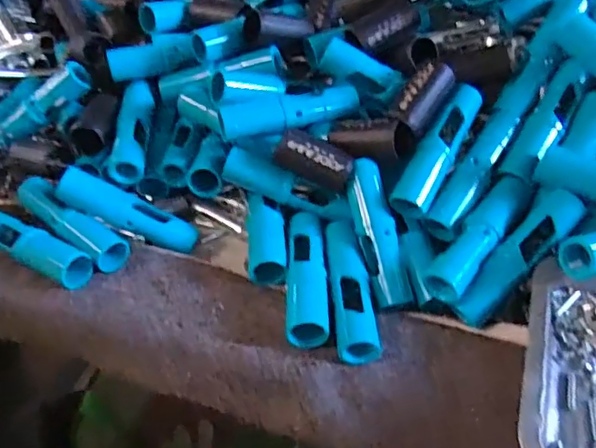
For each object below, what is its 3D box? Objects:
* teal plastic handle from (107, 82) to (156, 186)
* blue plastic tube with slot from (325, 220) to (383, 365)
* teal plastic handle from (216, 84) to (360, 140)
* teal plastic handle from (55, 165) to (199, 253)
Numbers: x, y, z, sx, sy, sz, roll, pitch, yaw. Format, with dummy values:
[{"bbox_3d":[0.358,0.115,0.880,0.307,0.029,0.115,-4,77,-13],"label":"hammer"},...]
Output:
[{"bbox_3d":[-0.151,-0.088,0.533,0.027,0.026,0.116,-4,44,-1],"label":"teal plastic handle"},{"bbox_3d":[0.040,0.049,0.437,0.029,0.026,0.119,-3,44,-1],"label":"blue plastic tube with slot"},{"bbox_3d":[-0.006,-0.094,0.483,0.119,0.025,0.027,-16,45,-13],"label":"teal plastic handle"},{"bbox_3d":[-0.145,-0.008,0.498,0.120,0.026,0.027,27,43,-13],"label":"teal plastic handle"}]

